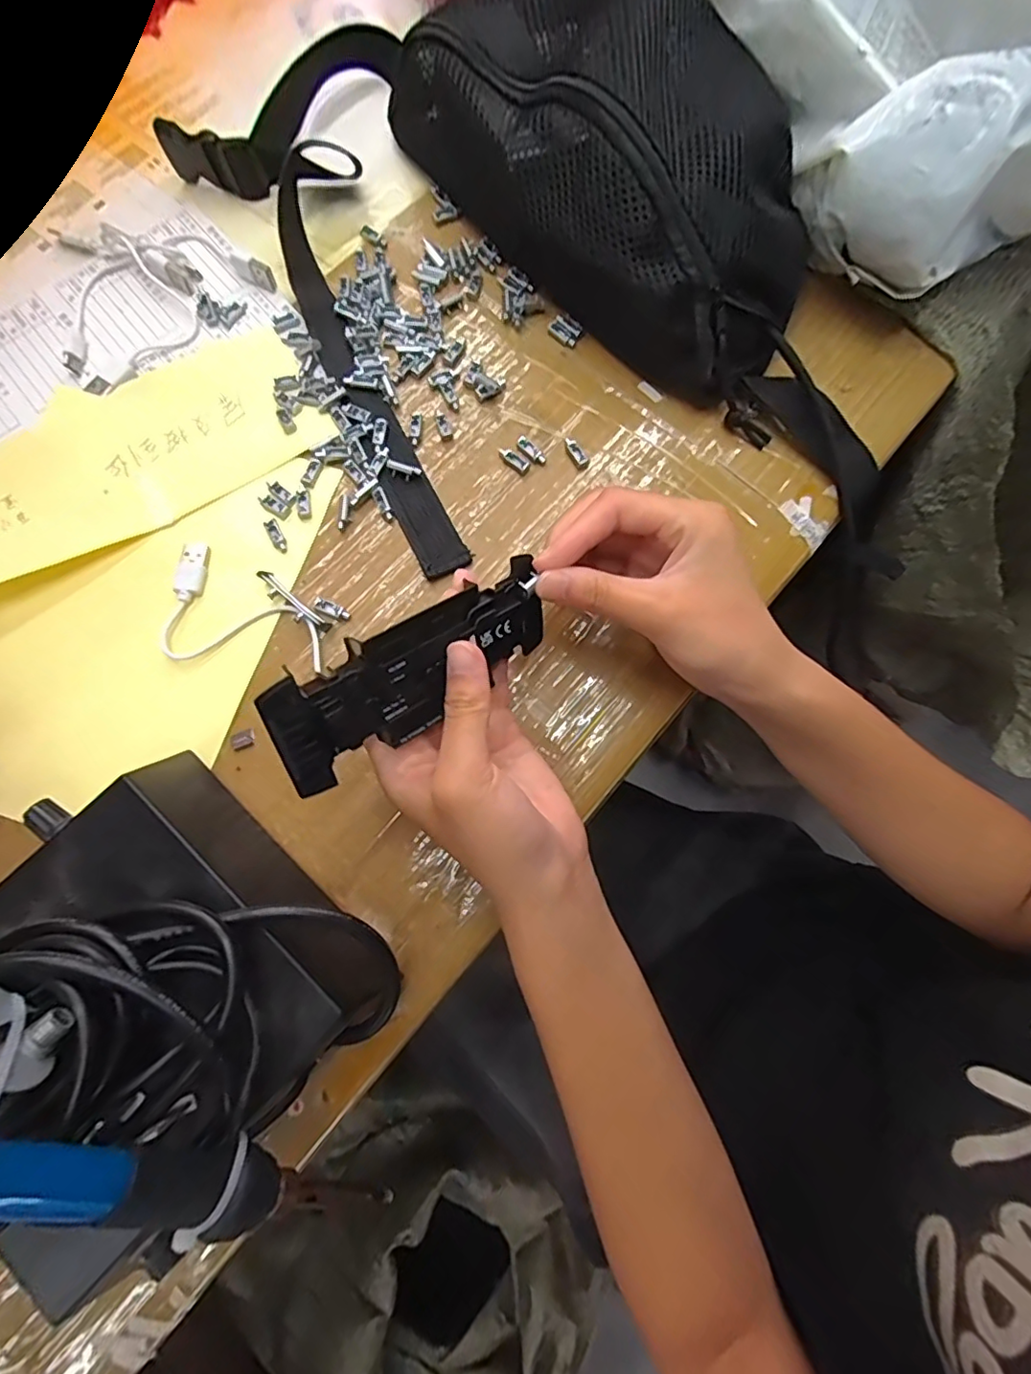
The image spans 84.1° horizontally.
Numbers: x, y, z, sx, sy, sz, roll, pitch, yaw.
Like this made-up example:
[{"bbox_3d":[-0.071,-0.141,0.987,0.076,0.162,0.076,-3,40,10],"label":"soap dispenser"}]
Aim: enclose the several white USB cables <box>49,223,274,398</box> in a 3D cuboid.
[{"bbox_3d":[-0.223,-0.239,0.330,0.119,0.014,0.111,-40,79,-10],"label":"several white USB cables"}]

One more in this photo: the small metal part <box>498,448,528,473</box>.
[{"bbox_3d":[-0.002,-0.123,0.308,0.018,0.005,0.006,42,79,10],"label":"small metal part"}]

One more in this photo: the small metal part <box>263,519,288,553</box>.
[{"bbox_3d":[-0.124,-0.078,0.296,0.007,0.004,0.020,-29,78,-7],"label":"small metal part"}]

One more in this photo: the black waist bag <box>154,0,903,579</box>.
[{"bbox_3d":[0.017,-0.236,0.294,0.270,0.089,0.414,-26,77,-7],"label":"black waist bag"}]

